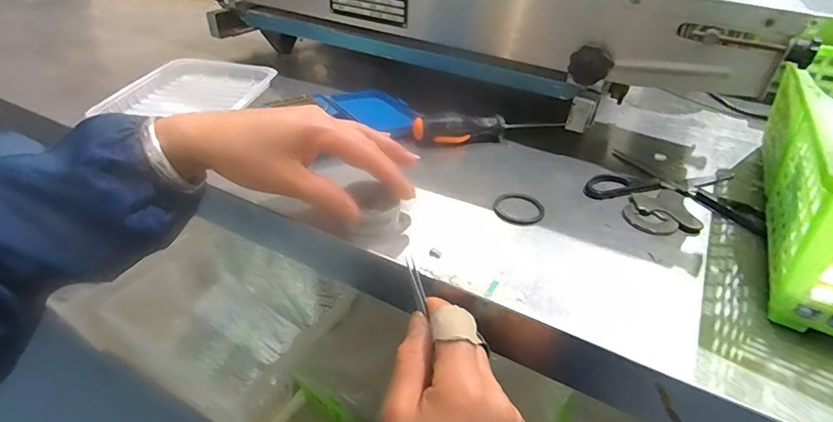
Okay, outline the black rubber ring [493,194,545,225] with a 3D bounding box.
[{"bbox_3d":[0.085,-0.002,0.366,0.040,0.006,0.039,2,36,-1],"label":"black rubber ring"}]

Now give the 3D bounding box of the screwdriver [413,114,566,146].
[{"bbox_3d":[0.073,-0.088,0.461,0.152,0.031,0.031,-1,36,-5],"label":"screwdriver"}]

